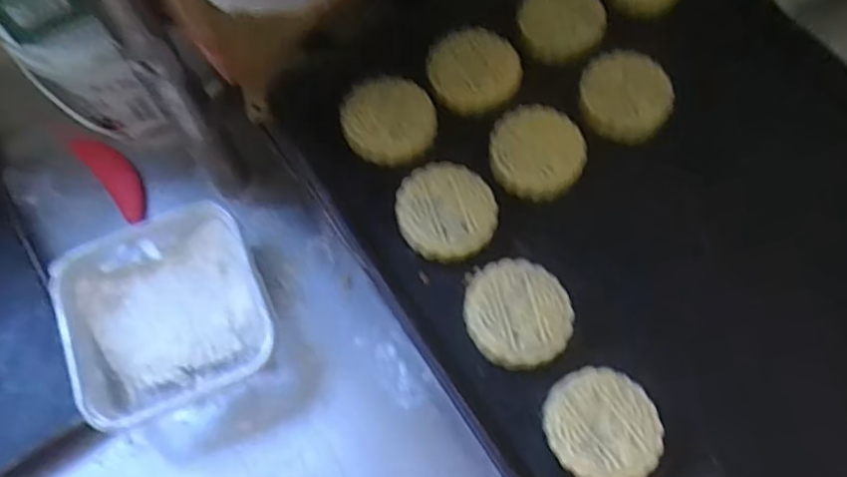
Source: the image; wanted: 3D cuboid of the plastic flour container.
[{"bbox_3d":[-0.212,0.060,0.555,0.151,0.058,0.167,-22,69,-9],"label":"plastic flour container"}]

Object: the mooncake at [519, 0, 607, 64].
[{"bbox_3d":[0.118,-0.185,0.560,0.076,0.017,0.069,-20,69,-8],"label":"mooncake"}]

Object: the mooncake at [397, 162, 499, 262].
[{"bbox_3d":[0.017,-0.020,0.492,0.070,0.021,0.075,0,68,0],"label":"mooncake"}]

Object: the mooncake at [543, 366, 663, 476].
[{"bbox_3d":[0.115,0.124,0.432,0.068,0.032,0.073,0,68,0],"label":"mooncake"}]

